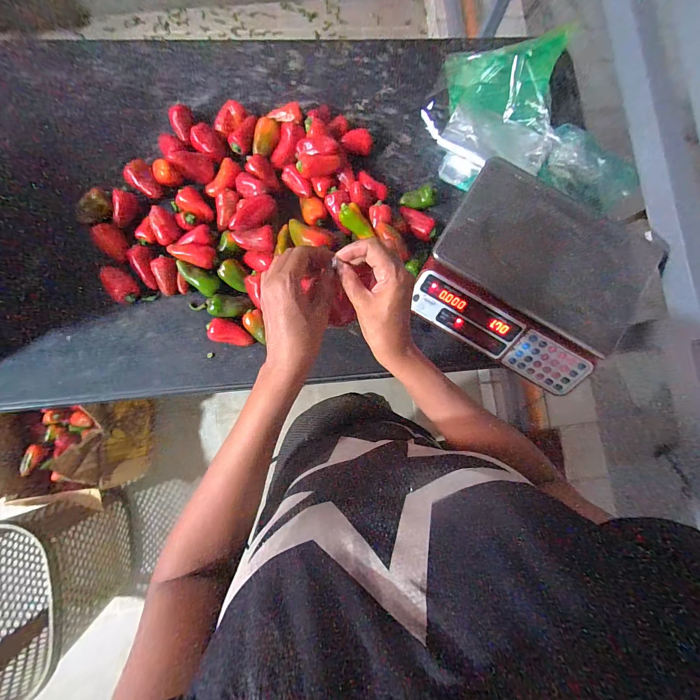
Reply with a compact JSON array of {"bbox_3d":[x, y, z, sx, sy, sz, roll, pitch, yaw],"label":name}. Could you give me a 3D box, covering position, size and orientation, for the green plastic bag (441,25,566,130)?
[{"bbox_3d":[0.304,-0.544,0.655,0.207,0.102,0.169,9,84,-2],"label":"green plastic bag"}]

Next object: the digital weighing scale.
[{"bbox_3d":[0.327,-0.134,0.579,0.356,0.116,0.304,32,83,0],"label":"digital weighing scale"}]

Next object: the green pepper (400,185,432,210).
[{"bbox_3d":[0.137,-0.306,0.656,0.059,0.034,0.035,-12,85,-4],"label":"green pepper"}]

